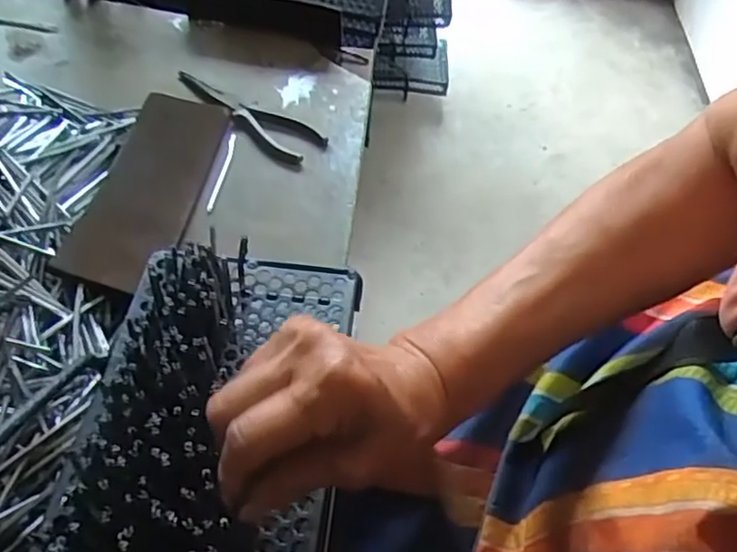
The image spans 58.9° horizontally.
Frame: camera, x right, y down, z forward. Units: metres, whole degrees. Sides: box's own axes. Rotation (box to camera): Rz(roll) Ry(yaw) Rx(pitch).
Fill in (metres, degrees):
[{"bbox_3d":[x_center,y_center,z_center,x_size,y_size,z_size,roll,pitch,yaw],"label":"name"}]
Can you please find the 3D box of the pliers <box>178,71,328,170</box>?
[{"bbox_3d":[-0.130,-0.175,0.689,0.189,0.011,0.058,35,55,21],"label":"pliers"}]

